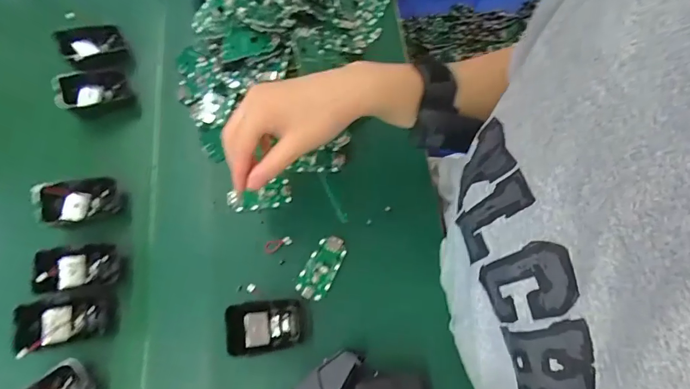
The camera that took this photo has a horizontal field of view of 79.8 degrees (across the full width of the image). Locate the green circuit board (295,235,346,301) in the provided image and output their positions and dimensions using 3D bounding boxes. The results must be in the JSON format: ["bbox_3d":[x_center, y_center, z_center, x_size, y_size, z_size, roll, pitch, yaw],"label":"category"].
[{"bbox_3d":[-0.023,0.072,0.412,0.031,0.006,0.064,26,71,10],"label":"green circuit board"}]

